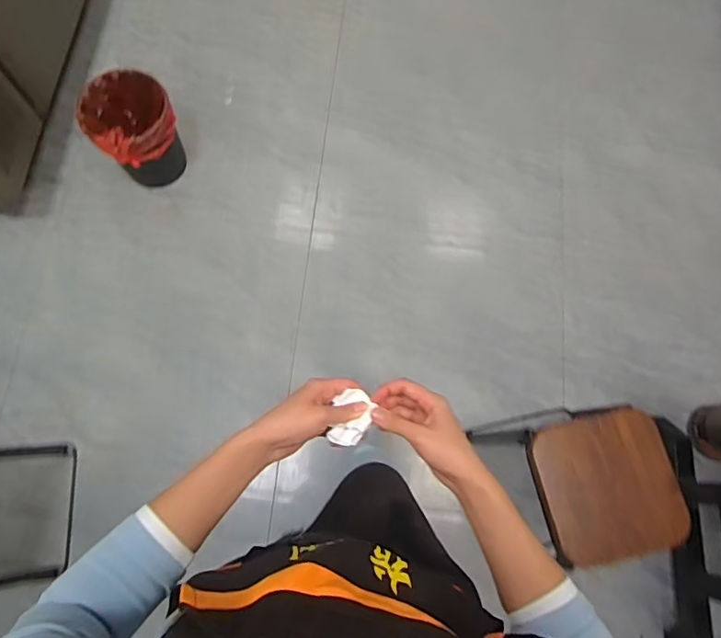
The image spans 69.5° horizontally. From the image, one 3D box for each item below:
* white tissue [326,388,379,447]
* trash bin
[{"bbox_3d":[-0.009,0.099,0.524,0.037,0.017,0.057,10,76,2],"label":"white tissue"},{"bbox_3d":[-0.655,-0.548,1.527,0.227,0.285,0.235,0,74,-1],"label":"trash bin"}]

